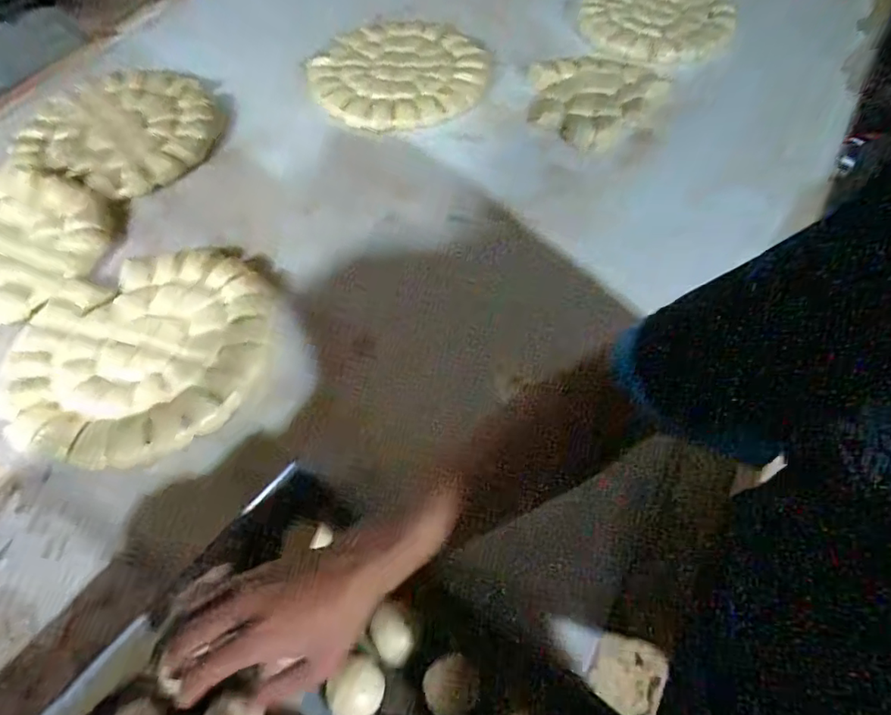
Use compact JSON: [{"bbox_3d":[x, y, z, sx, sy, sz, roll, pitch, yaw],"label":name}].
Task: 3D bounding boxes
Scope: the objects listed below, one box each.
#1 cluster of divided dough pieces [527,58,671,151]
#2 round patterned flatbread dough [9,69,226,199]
[{"bbox_3d":[0.237,-0.414,0.890,0.228,0.071,0.132,-12,60,-8],"label":"cluster of divided dough pieces"},{"bbox_3d":[-0.487,-0.354,0.827,0.280,0.045,0.251,18,60,9],"label":"round patterned flatbread dough"}]

